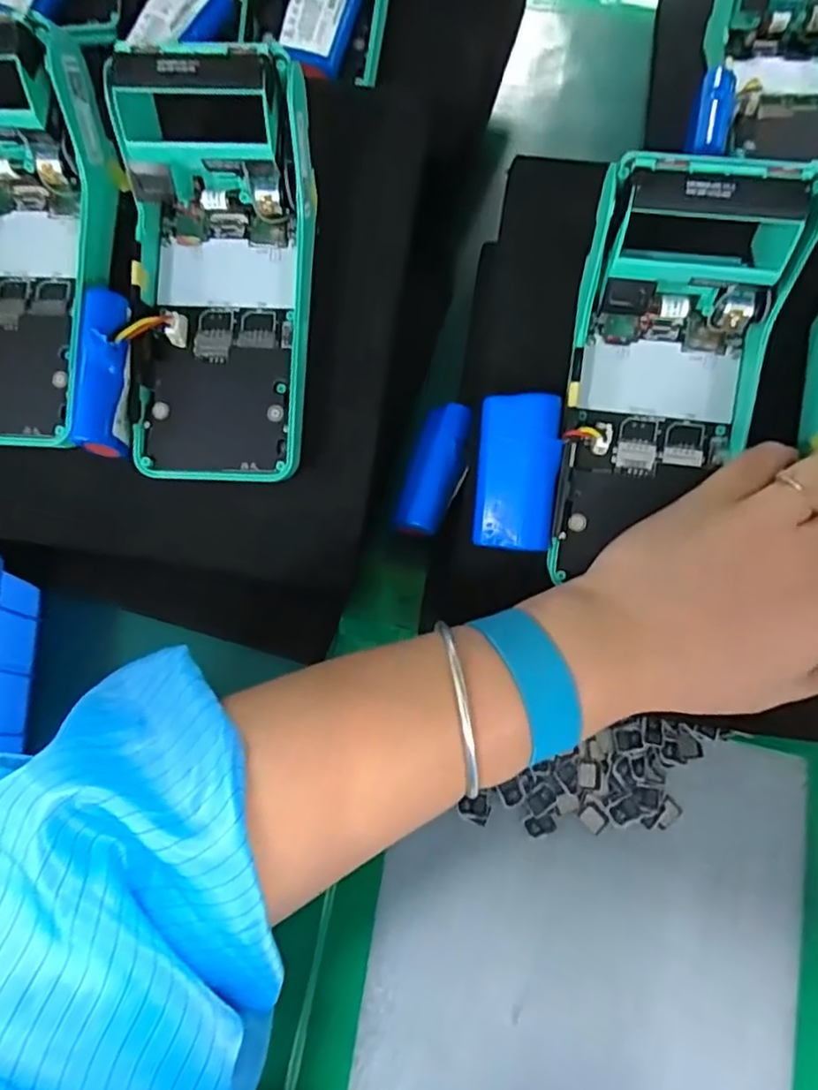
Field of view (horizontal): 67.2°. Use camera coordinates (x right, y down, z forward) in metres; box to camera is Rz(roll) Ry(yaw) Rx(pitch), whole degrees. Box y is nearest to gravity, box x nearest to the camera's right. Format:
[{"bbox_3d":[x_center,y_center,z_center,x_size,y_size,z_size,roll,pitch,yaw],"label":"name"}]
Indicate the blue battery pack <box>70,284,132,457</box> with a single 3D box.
[{"bbox_3d":[-0.135,-0.077,0.273,0.019,0.023,0.072,4,91,1],"label":"blue battery pack"}]

